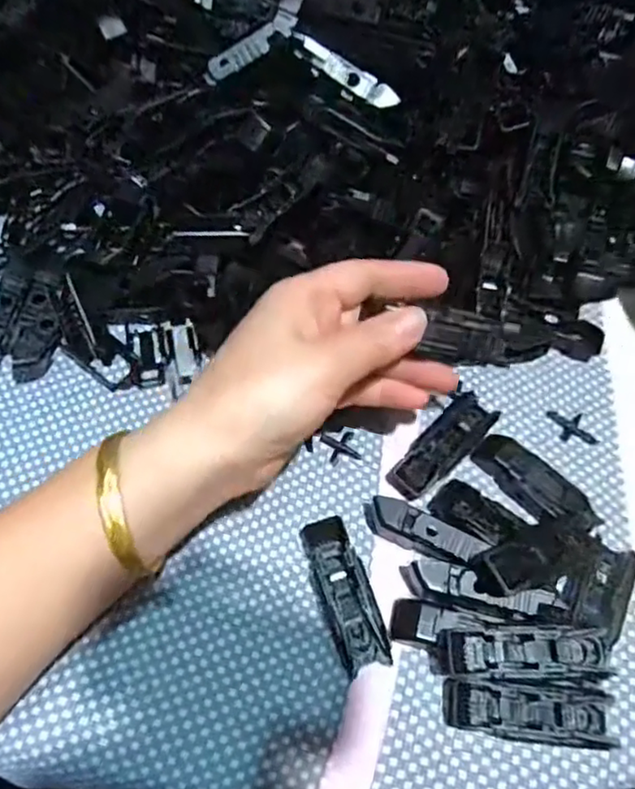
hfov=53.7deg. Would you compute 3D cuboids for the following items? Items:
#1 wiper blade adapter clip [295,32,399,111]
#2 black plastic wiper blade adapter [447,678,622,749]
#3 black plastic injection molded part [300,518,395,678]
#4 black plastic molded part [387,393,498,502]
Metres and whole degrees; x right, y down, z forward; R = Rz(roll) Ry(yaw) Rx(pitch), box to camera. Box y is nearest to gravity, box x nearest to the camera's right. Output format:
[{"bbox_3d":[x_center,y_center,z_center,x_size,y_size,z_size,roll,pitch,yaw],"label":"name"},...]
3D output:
[{"bbox_3d":[0.014,-0.173,0.341,0.064,0.011,0.014,32,64,0],"label":"wiper blade adapter clip"},{"bbox_3d":[0.088,0.132,0.260,0.069,0.010,0.020,5,61,2],"label":"black plastic wiper blade adapter"},{"bbox_3d":[0.012,0.088,0.280,0.022,0.014,0.065,-16,62,-10],"label":"black plastic injection molded part"},{"bbox_3d":[0.065,0.026,0.319,0.024,0.009,0.067,38,67,18],"label":"black plastic molded part"}]

